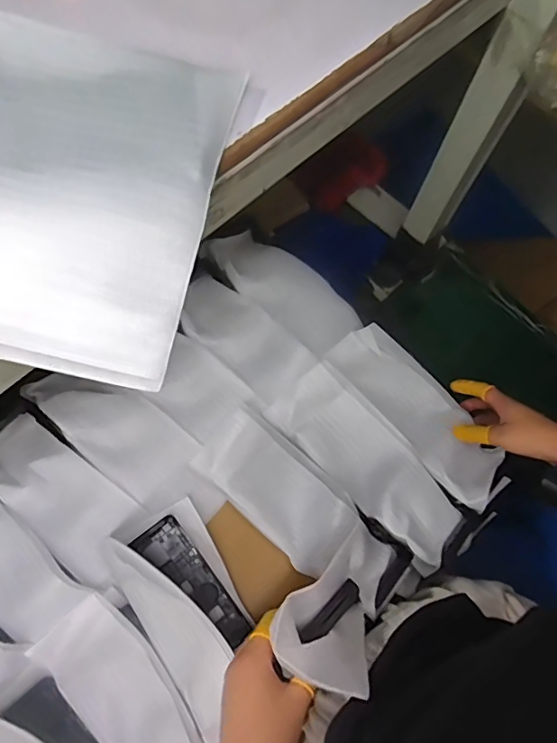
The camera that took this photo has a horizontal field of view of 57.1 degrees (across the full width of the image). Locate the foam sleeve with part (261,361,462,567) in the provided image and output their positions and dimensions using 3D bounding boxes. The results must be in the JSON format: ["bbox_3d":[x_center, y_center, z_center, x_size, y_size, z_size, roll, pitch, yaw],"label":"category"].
[{"bbox_3d":[0.102,0.096,0.567,0.234,0.036,0.087,43,72,12],"label":"foam sleeve with part"}]

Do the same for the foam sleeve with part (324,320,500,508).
[{"bbox_3d":[0.164,0.043,0.594,0.082,0.042,0.232,-38,81,-14],"label":"foam sleeve with part"}]

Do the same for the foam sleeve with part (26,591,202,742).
[{"bbox_3d":[-0.136,0.331,0.484,0.094,0.022,0.229,-40,77,-2],"label":"foam sleeve with part"}]

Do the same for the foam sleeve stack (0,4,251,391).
[{"bbox_3d":[-0.156,-0.114,0.256,0.245,0.028,0.194,15,71,-7],"label":"foam sleeve stack"}]

